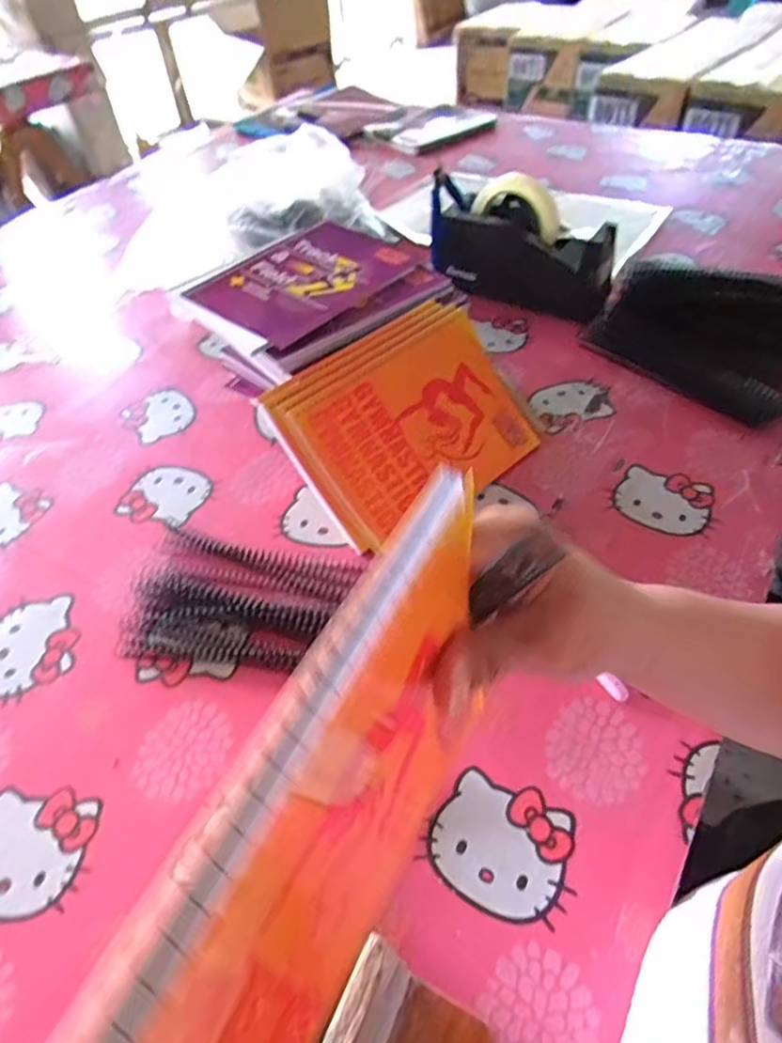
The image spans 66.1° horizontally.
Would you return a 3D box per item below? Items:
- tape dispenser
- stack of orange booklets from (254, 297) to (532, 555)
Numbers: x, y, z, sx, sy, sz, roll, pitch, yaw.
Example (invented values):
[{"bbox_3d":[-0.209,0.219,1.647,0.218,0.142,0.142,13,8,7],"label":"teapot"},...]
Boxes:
[{"bbox_3d":[0.154,-0.321,0.708,0.208,0.128,0.065,22,53,22],"label":"tape dispenser"},{"bbox_3d":[0.020,-0.092,0.536,0.219,0.024,0.167,-37,98,-21],"label":"stack of orange booklets"}]

